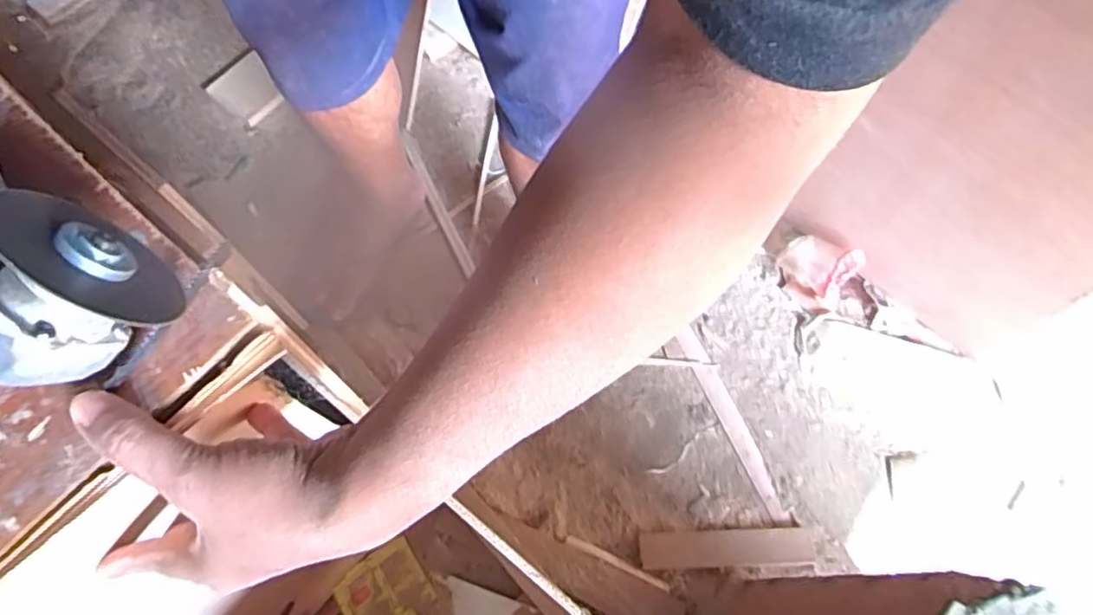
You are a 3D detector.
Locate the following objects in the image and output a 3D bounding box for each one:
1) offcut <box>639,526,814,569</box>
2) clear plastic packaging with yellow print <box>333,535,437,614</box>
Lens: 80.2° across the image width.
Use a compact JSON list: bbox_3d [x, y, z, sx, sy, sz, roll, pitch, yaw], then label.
[{"bbox_3d":[0.232,0.309,0.838,0.219,0.012,0.045,-1,66,-3],"label":"offcut"},{"bbox_3d":[-0.179,0.377,0.784,0.100,0.025,0.165,-32,71,-15],"label":"clear plastic packaging with yellow print"}]

